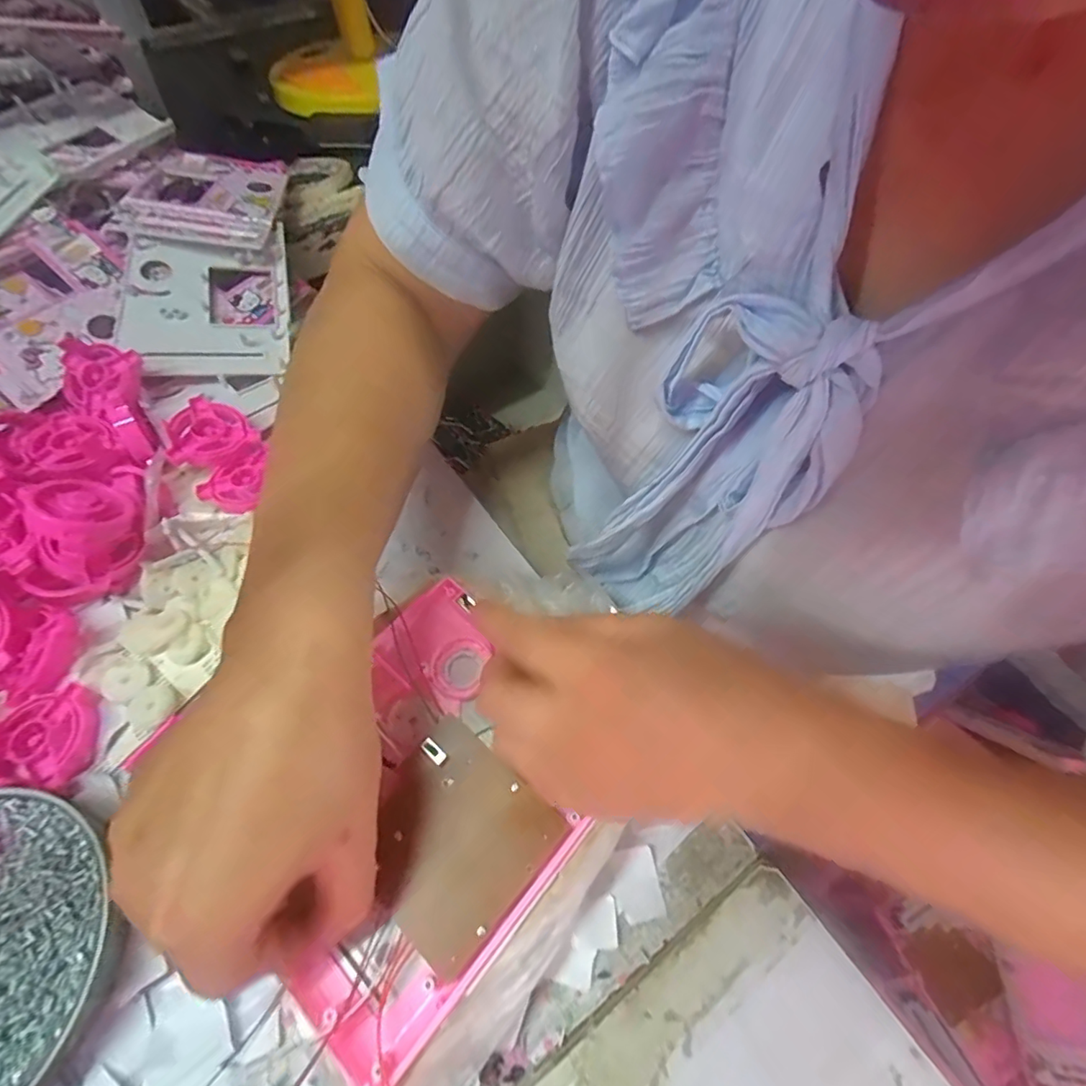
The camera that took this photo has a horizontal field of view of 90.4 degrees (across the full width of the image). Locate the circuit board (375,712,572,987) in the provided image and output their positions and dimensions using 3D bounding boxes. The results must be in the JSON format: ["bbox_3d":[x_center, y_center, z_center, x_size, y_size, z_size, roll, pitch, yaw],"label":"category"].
[{"bbox_3d":[-0.040,0.126,0.232,0.073,0.007,0.072,37,66,19],"label":"circuit board"}]

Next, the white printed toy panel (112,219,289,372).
[{"bbox_3d":[-0.261,-0.188,0.418,0.115,0.016,0.121,-8,70,-19],"label":"white printed toy panel"}]

